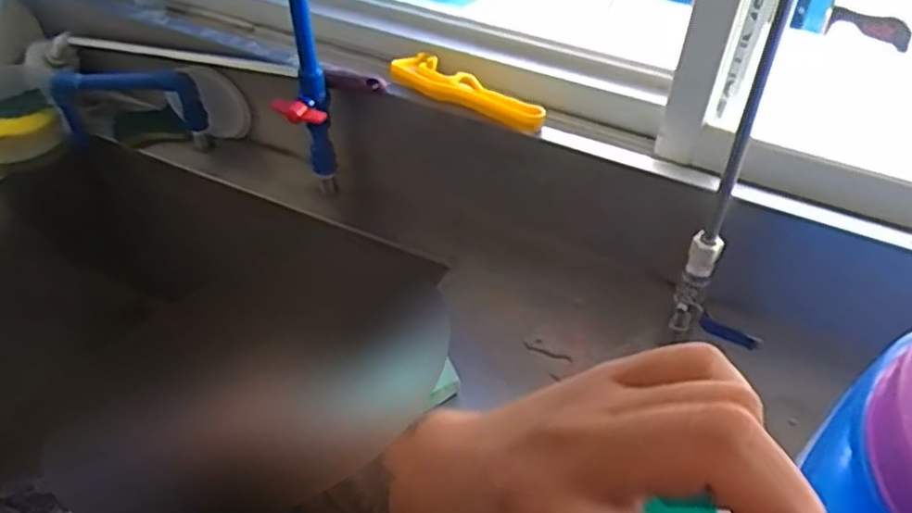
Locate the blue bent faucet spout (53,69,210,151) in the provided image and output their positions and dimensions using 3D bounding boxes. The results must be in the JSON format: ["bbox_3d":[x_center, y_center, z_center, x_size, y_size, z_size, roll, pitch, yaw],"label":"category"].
[{"bbox_3d":[-0.420,-0.193,0.934,0.183,0.105,0.044,2,48,1],"label":"blue bent faucet spout"}]

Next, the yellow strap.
[{"bbox_3d":[0.015,-0.190,0.814,0.197,0.027,0.049,27,53,22],"label":"yellow strap"}]

